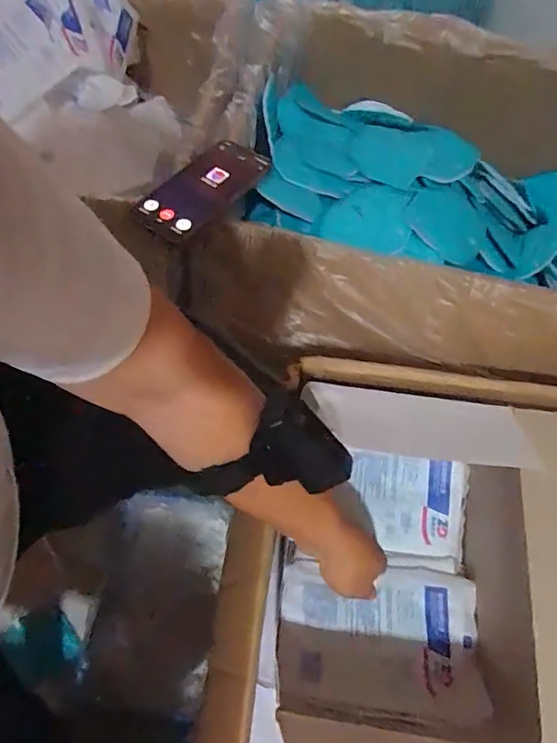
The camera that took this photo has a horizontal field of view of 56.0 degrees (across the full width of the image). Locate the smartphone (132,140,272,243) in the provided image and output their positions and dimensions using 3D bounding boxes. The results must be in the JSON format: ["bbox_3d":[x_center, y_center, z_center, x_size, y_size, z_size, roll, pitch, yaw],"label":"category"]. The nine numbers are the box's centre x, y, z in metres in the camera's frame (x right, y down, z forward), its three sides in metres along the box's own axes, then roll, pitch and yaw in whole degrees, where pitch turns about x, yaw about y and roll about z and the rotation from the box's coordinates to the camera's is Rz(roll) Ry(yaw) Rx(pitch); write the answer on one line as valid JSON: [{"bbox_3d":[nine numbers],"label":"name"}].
[{"bbox_3d":[-0.079,-0.197,0.561,0.075,0.017,0.154,32,66,13],"label":"smartphone"}]

